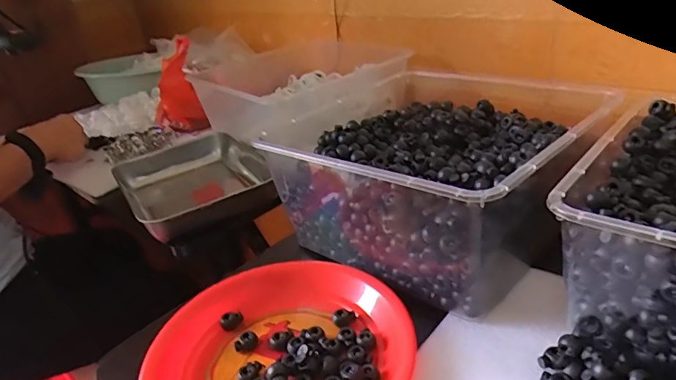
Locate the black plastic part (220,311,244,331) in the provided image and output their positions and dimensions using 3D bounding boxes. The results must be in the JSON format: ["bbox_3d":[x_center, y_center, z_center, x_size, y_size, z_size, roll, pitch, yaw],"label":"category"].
[{"bbox_3d":[-0.105,0.129,0.472,0.022,0.010,0.014,-17,30,-17],"label":"black plastic part"}]

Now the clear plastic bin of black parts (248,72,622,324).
[{"bbox_3d":[0.112,-0.015,0.529,0.271,0.138,0.262,-30,36,-35],"label":"clear plastic bin of black parts"}]

